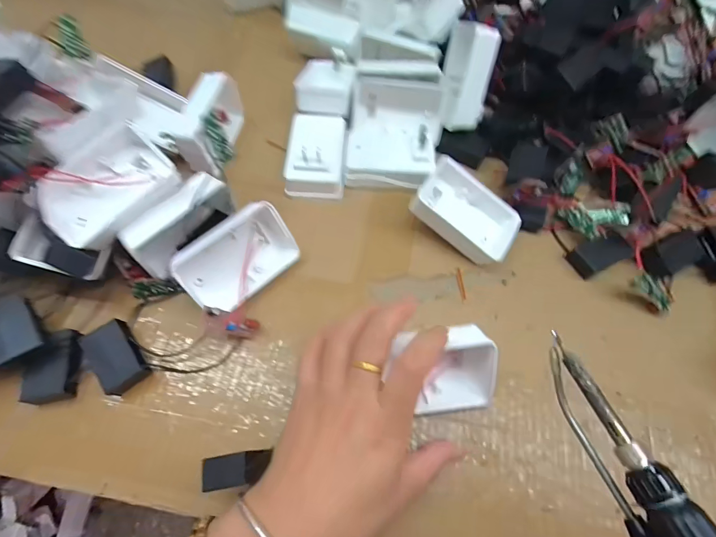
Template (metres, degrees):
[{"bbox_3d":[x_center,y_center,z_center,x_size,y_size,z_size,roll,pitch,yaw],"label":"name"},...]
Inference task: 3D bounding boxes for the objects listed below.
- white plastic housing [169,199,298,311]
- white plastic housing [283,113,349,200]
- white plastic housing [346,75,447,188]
[{"bbox_3d":[-0.096,-0.008,0.305,0.090,0.058,0.031,-46,30,-22],"label":"white plastic housing"},{"bbox_3d":[-0.038,-0.114,0.367,0.056,0.044,0.091,4,62,0],"label":"white plastic housing"},{"bbox_3d":[0.037,-0.136,0.375,0.093,0.041,0.124,5,62,1],"label":"white plastic housing"}]

